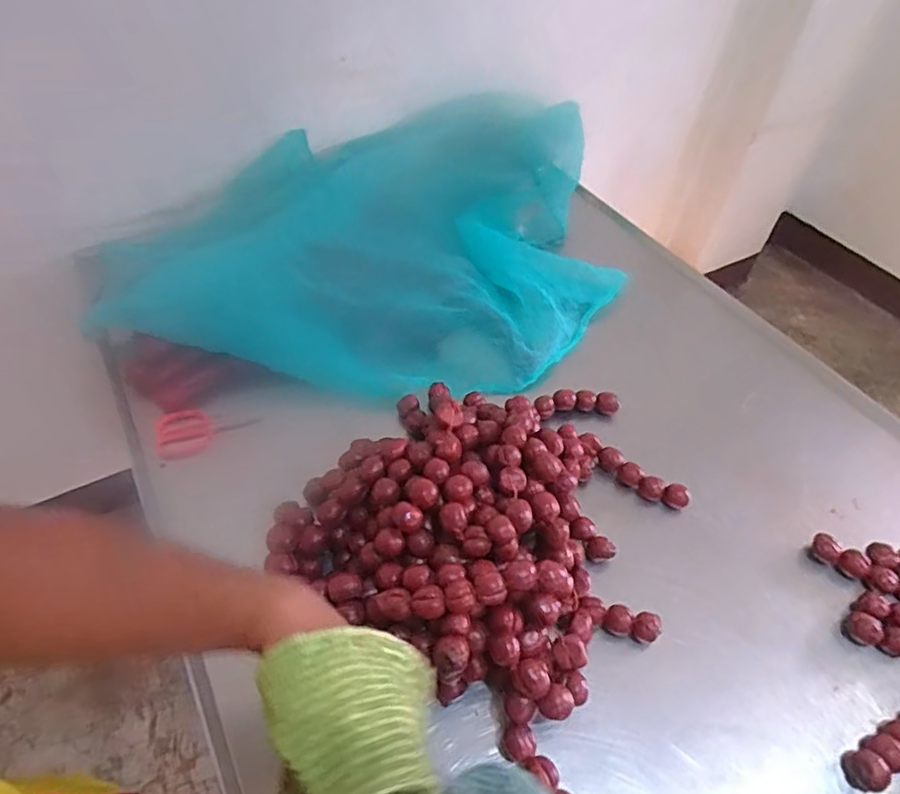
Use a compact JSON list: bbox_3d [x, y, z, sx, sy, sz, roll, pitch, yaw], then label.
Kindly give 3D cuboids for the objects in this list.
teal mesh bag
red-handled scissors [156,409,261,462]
[{"bbox_3d":[-0.126,-0.309,1.066,0.870,0.207,0.674,10,49,5],"label":"teal mesh bag"},{"bbox_3d":[-0.361,0.048,0.865,0.139,0.008,0.070,-13,80,-12],"label":"red-handled scissors"}]

